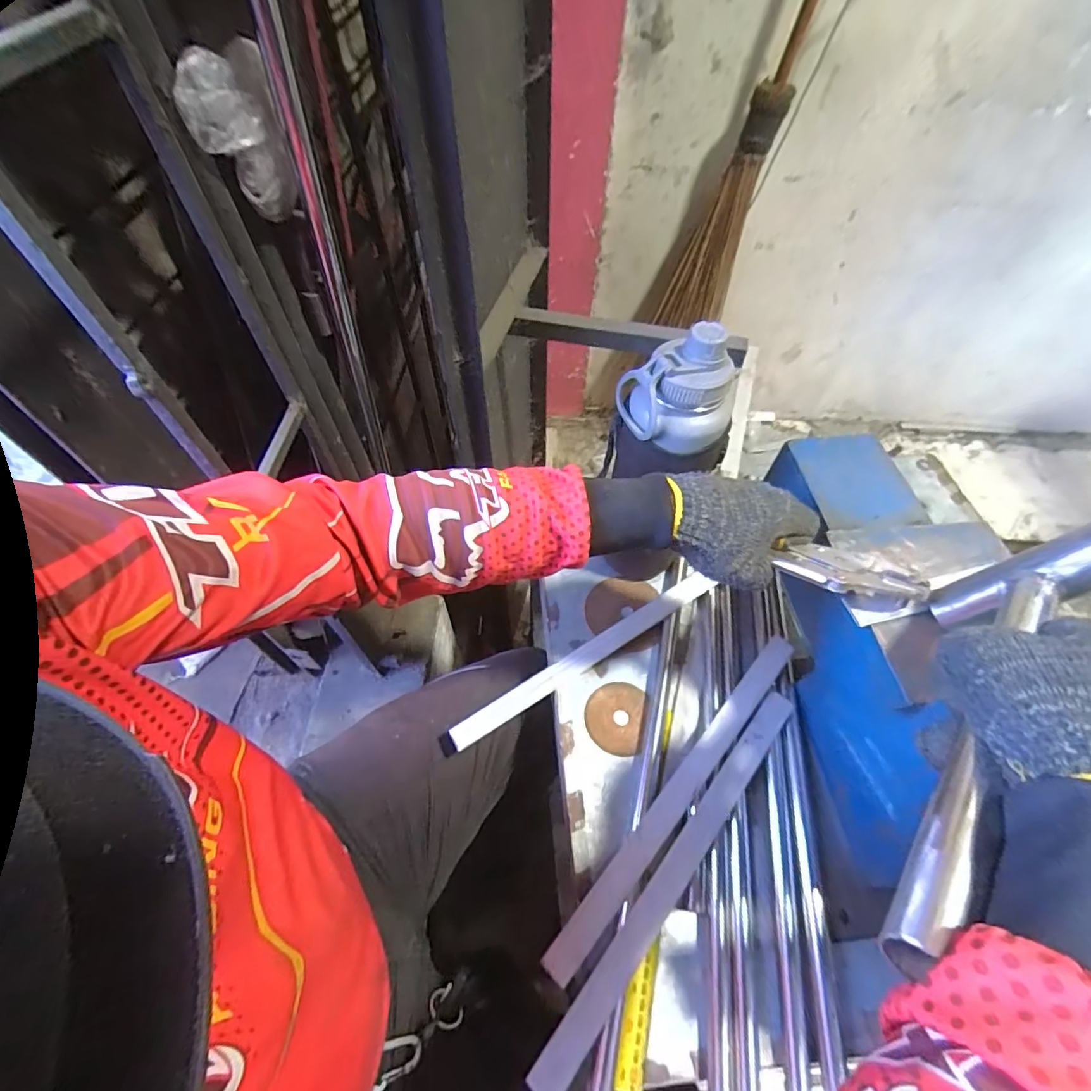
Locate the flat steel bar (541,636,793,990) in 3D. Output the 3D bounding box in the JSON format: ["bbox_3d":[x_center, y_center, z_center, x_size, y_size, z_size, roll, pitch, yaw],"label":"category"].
[{"bbox_3d":[0.127,0.223,0.466,0.029,0.009,0.364,32,65,32],"label":"flat steel bar"}]

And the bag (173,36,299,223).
[{"bbox_3d":[-0.196,-0.262,0.326,0.025,0.089,0.053,22,58,12],"label":"bag"}]

